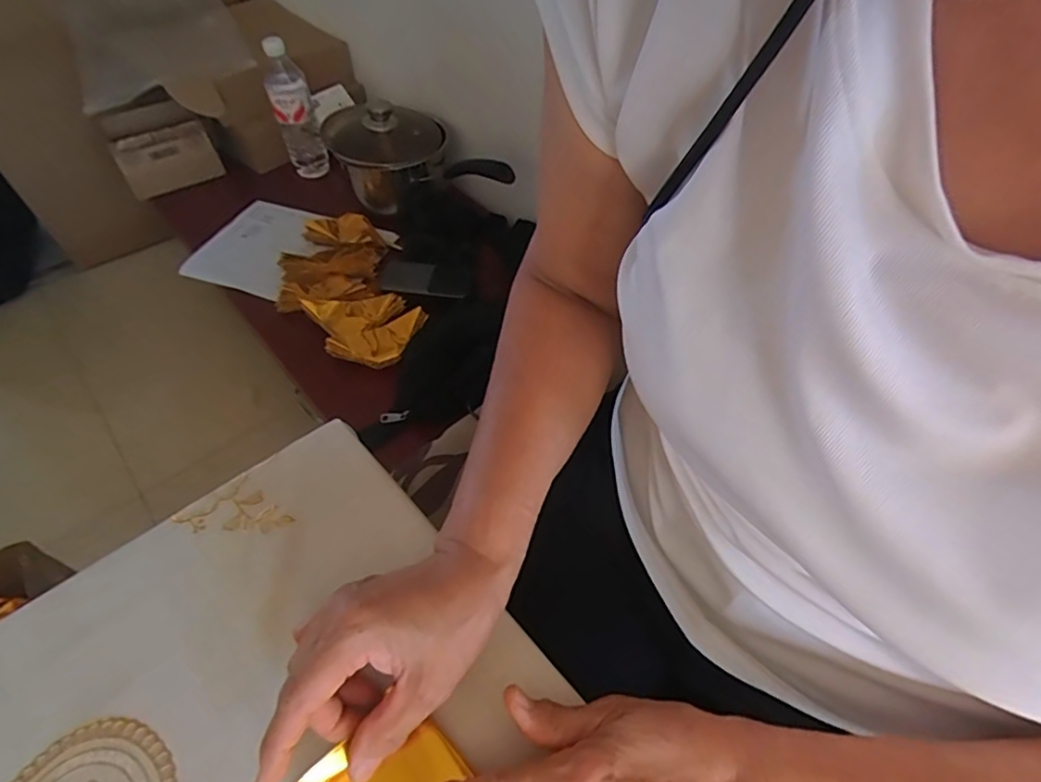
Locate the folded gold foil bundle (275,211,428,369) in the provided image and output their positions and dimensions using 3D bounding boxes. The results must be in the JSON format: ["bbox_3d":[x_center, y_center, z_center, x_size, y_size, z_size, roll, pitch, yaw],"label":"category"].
[{"bbox_3d":[-0.260,-0.154,0.855,0.179,0.054,0.311,-21,53,-14],"label":"folded gold foil bundle"}]

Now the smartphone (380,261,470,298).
[{"bbox_3d":[-0.133,-0.159,0.821,0.126,0.009,0.059,9,55,7],"label":"smartphone"}]

